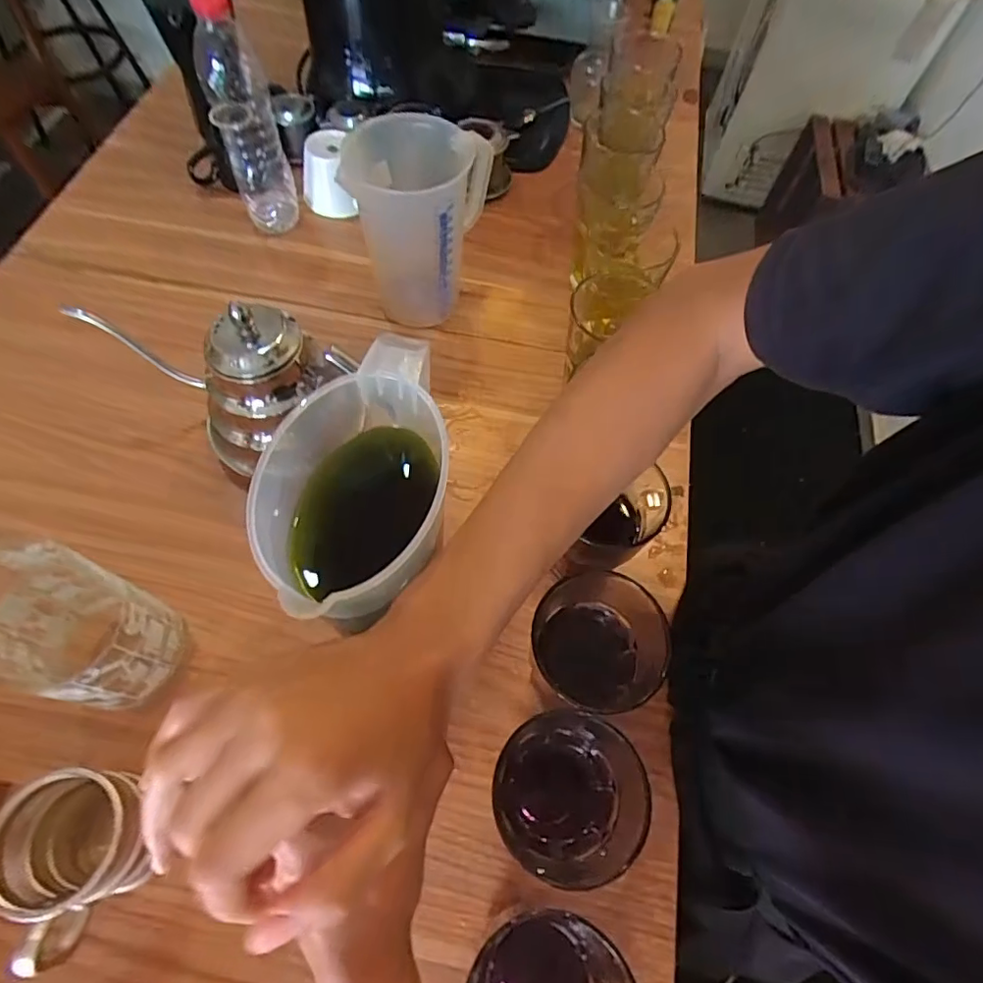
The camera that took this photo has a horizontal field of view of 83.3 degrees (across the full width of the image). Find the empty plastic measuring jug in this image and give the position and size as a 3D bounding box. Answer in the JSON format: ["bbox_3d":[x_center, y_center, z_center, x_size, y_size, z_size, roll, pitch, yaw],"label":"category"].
[{"bbox_3d":[-0.075,-0.266,0.567,0.110,0.174,0.111,16,63,5],"label":"empty plastic measuring jug"}]

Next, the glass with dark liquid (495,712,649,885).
[{"bbox_3d":[0.050,0.208,0.383,0.089,0.088,0.098,7,63,0],"label":"glass with dark liquid"}]

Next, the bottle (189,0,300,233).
[{"bbox_3d":[-0.263,-0.395,0.590,0.062,0.231,0.061,-15,65,-10],"label":"bottle"}]

